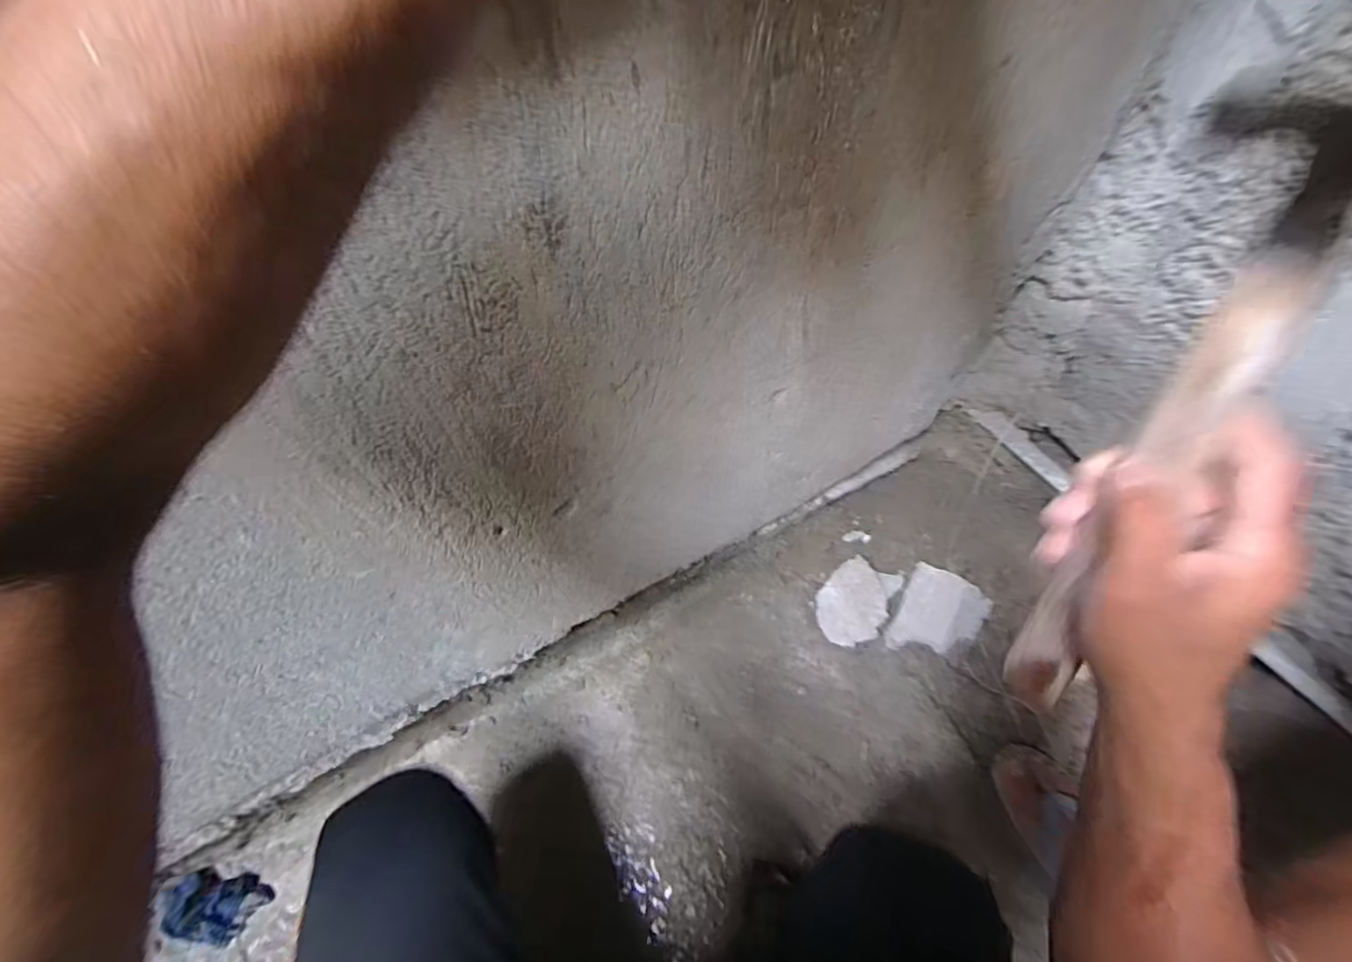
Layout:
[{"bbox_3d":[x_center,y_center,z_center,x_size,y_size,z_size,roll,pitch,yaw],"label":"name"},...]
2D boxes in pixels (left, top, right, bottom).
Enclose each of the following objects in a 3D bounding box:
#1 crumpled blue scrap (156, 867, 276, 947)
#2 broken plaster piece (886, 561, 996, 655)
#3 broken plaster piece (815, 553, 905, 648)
[{"bbox_3d":[-0.564,0.521,0.736,0.102,0.038,0.071,5,58,6],"label":"crumpled blue scrap"},{"bbox_3d":[0.354,0.185,0.810,0.106,0.038,0.123,27,63,19],"label":"broken plaster piece"},{"bbox_3d":[0.250,0.162,0.833,0.088,0.033,0.132,28,63,19],"label":"broken plaster piece"}]

